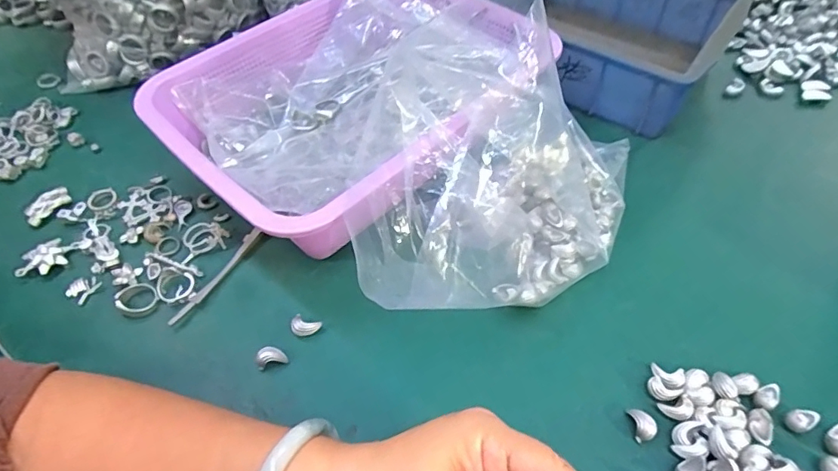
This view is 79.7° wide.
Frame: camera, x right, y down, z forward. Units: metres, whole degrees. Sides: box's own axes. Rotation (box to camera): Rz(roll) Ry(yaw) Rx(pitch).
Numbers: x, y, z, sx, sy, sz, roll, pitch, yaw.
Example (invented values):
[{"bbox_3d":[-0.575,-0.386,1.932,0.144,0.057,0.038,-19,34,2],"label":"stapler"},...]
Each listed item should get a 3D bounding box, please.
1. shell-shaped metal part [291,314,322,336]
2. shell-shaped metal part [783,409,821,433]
[{"bbox_3d":[-0.079,0.063,0.347,0.018,0.010,0.013,13,54,12],"label":"shell-shaped metal part"},{"bbox_3d":[0.227,0.109,0.297,0.019,0.011,0.012,-22,54,-14],"label":"shell-shaped metal part"}]

